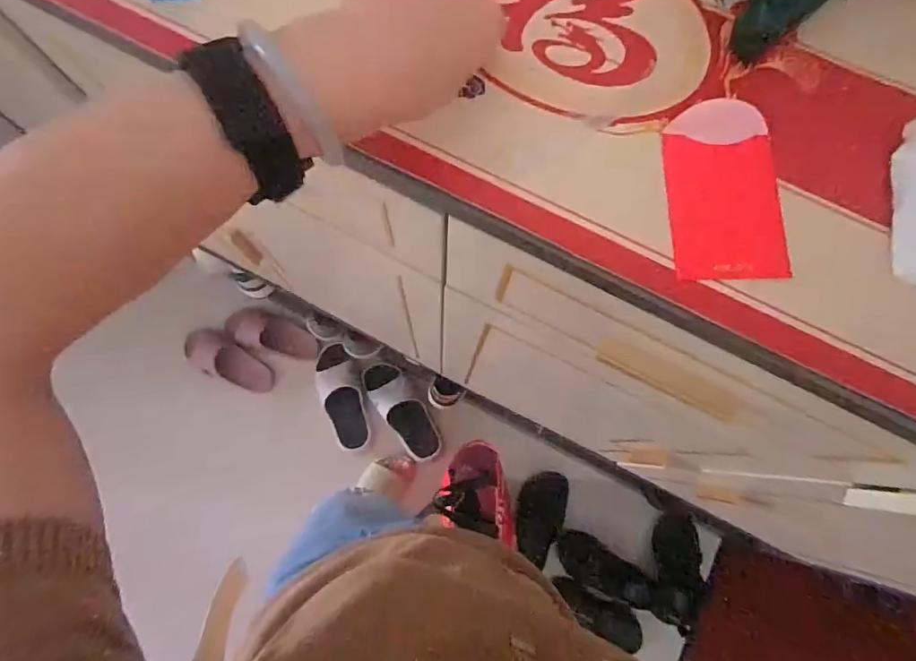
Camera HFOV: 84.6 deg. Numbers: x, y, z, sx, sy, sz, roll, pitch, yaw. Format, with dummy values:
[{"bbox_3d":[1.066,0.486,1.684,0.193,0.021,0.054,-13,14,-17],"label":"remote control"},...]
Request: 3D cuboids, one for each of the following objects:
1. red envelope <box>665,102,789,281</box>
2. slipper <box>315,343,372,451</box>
[{"bbox_3d":[0.163,-0.087,0.309,0.067,0.004,0.114,-1,80,2],"label":"red envelope"},{"bbox_3d":[-0.290,0.169,1.269,0.105,0.052,0.261,-20,78,-6],"label":"slipper"}]

